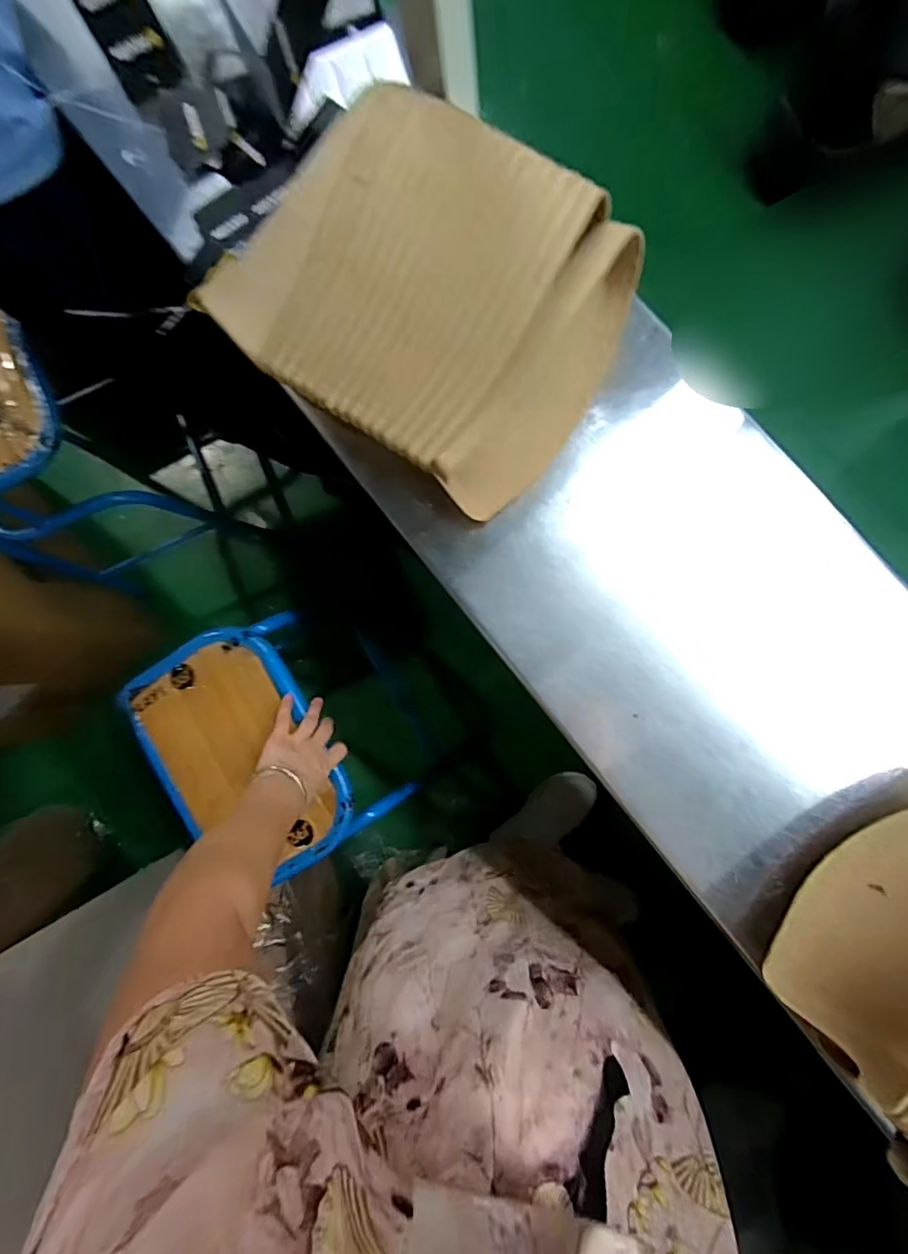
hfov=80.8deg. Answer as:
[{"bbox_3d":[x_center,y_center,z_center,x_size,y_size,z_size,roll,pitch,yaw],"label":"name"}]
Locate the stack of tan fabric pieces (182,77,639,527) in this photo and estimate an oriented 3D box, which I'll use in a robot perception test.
[{"bbox_3d":[-0.015,-0.192,0.329,0.219,0.102,0.177,32,93,7],"label":"stack of tan fabric pieces"}]

